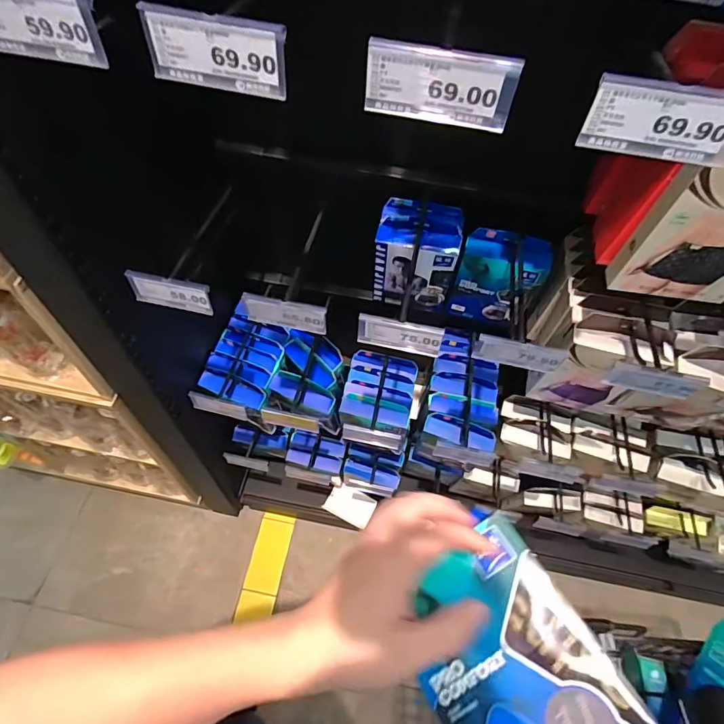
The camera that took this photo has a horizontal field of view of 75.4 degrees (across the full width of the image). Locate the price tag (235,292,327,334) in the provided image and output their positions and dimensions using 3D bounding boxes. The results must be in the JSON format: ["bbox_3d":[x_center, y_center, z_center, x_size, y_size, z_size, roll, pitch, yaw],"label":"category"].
[{"bbox_3d":[-0.097,-0.059,0.569,0.107,0.049,0.010,9,51,1],"label":"price tag"}]

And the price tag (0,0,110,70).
[{"bbox_3d":[-0.235,-0.243,0.338,0.098,0.048,0.008,11,51,1],"label":"price tag"}]

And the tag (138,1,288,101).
[{"bbox_3d":[-0.102,-0.219,0.333,0.099,0.045,0.012,11,58,4],"label":"tag"}]

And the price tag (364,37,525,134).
[{"bbox_3d":[0.053,-0.189,0.322,0.100,0.045,0.008,11,58,4],"label":"price tag"}]

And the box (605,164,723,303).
[{"bbox_3d":[0.363,-0.131,0.474,0.137,0.183,0.037,9,58,2],"label":"box"}]

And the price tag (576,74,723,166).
[{"bbox_3d":[0.205,-0.161,0.315,0.101,0.045,0.004,12,51,6],"label":"price tag"}]

